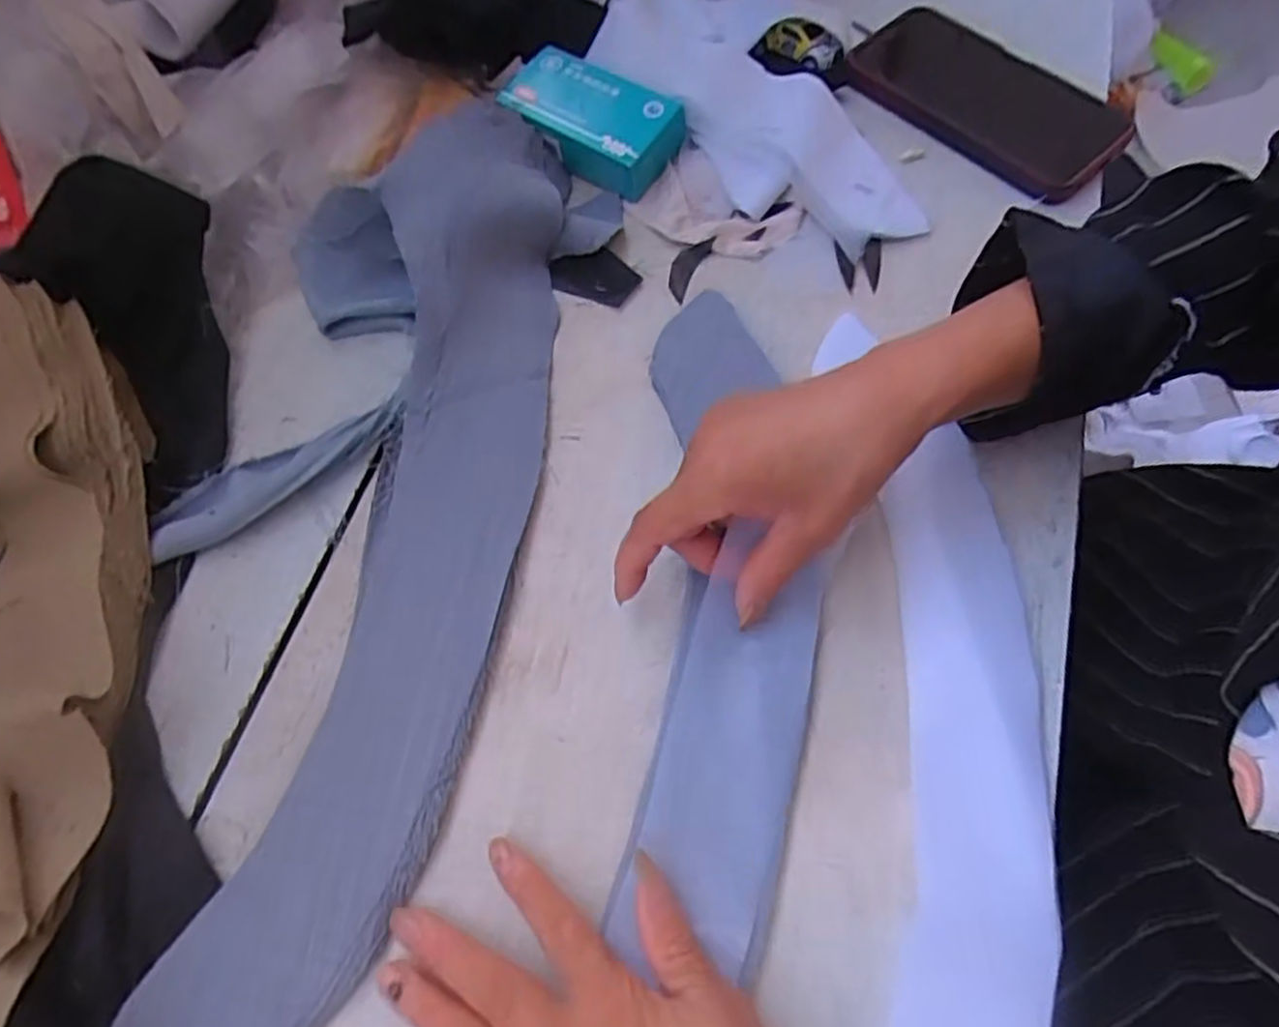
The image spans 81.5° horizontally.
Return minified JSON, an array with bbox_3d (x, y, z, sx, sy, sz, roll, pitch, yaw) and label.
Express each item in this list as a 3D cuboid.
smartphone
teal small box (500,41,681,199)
[{"bbox_3d":[0.213,-0.259,0.460,0.098,0.012,0.169,-37,70,-13],"label":"smartphone"},{"bbox_3d":[-0.030,-0.237,0.447,0.104,0.034,0.051,31,71,15],"label":"teal small box"}]

